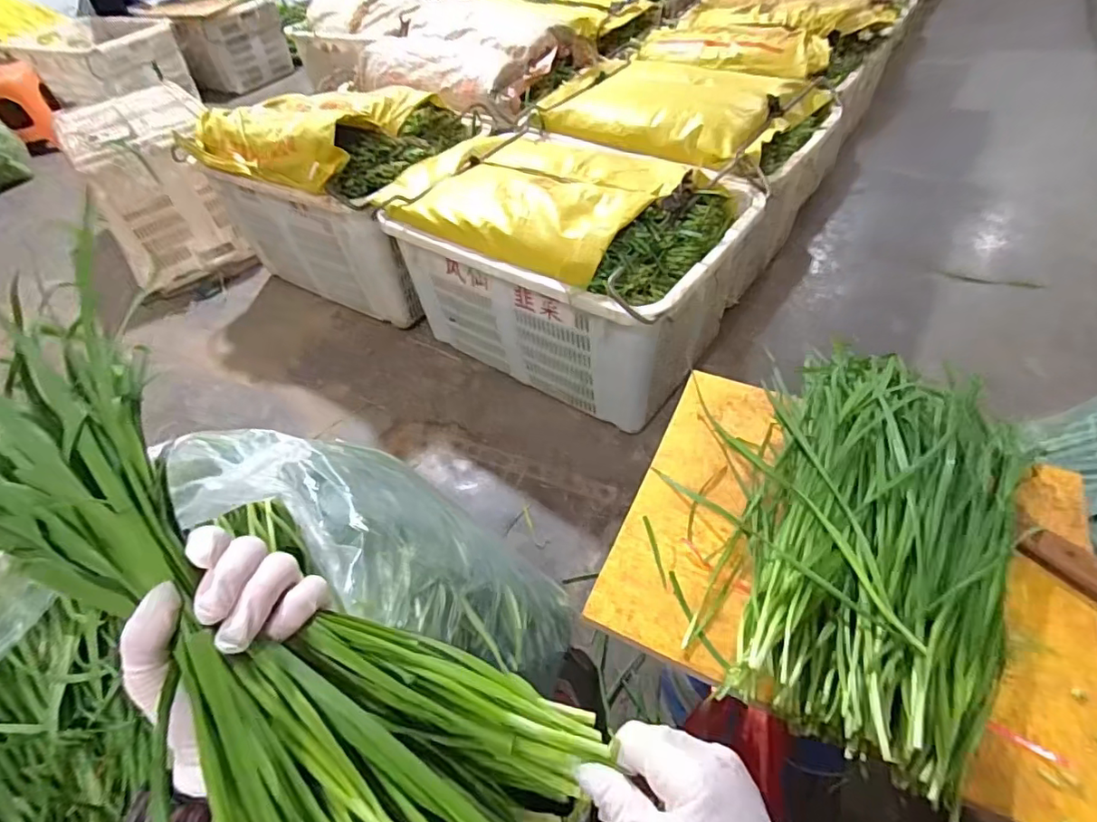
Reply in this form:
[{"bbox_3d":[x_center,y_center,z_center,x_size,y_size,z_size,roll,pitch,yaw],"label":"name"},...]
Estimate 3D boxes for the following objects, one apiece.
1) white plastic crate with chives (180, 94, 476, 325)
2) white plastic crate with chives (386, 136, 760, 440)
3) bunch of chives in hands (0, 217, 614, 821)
[{"bbox_3d":[-0.500,-0.561,1.449,0.659,0.466,0.461,23,54,24],"label":"white plastic crate with chives"},{"bbox_3d":[0.056,-0.318,1.180,0.629,0.397,0.467,27,56,26],"label":"white plastic crate with chives"},{"bbox_3d":[-0.153,0.099,0.271,0.416,0.093,0.145,40,60,8],"label":"bunch of chives in hands"}]

